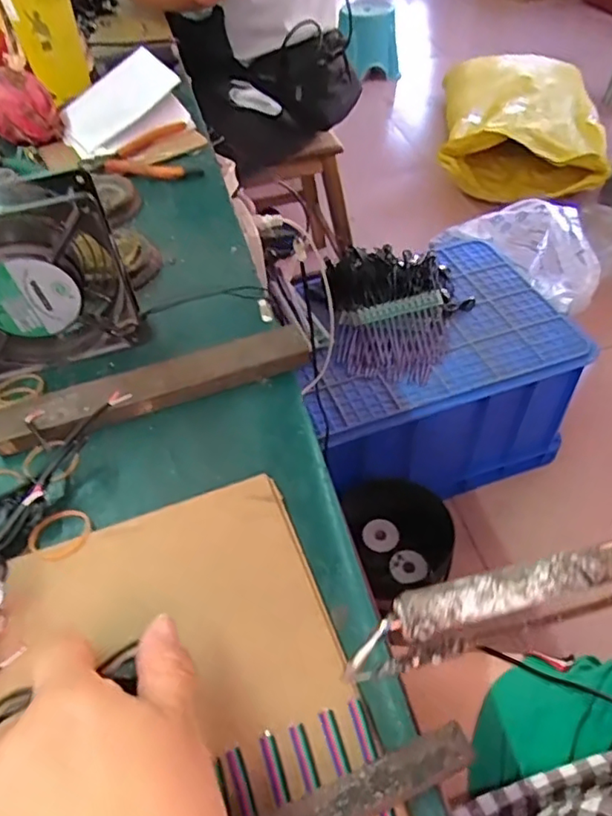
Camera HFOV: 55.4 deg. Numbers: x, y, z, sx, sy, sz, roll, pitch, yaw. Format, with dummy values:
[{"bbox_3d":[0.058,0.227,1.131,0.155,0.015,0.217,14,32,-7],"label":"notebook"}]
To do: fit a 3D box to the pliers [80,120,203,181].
[{"bbox_3d":[-0.174,-0.264,0.608,0.115,0.017,0.108,-9,48,-9],"label":"pliers"}]

